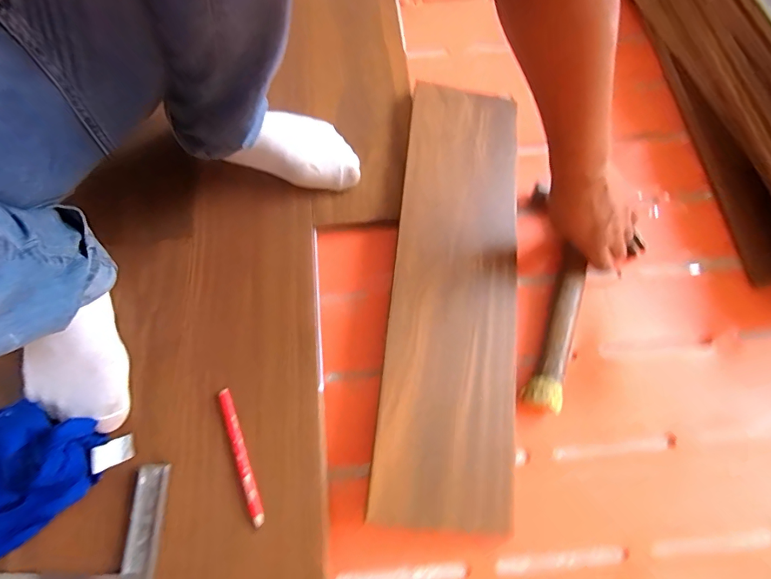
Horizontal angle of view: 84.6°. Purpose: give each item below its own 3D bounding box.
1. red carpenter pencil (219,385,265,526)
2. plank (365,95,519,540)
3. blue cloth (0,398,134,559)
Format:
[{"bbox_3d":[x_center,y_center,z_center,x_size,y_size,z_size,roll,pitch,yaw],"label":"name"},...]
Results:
[{"bbox_3d":[-0.152,0.174,0.447,0.014,0.009,0.141,-21,71,-8],"label":"red carpenter pencil"},{"bbox_3d":[0.085,-0.017,0.514,0.150,0.014,0.540,9,70,-7],"label":"plank"},{"bbox_3d":[-0.364,0.180,0.420,0.117,0.057,0.162,42,75,14],"label":"blue cloth"}]

